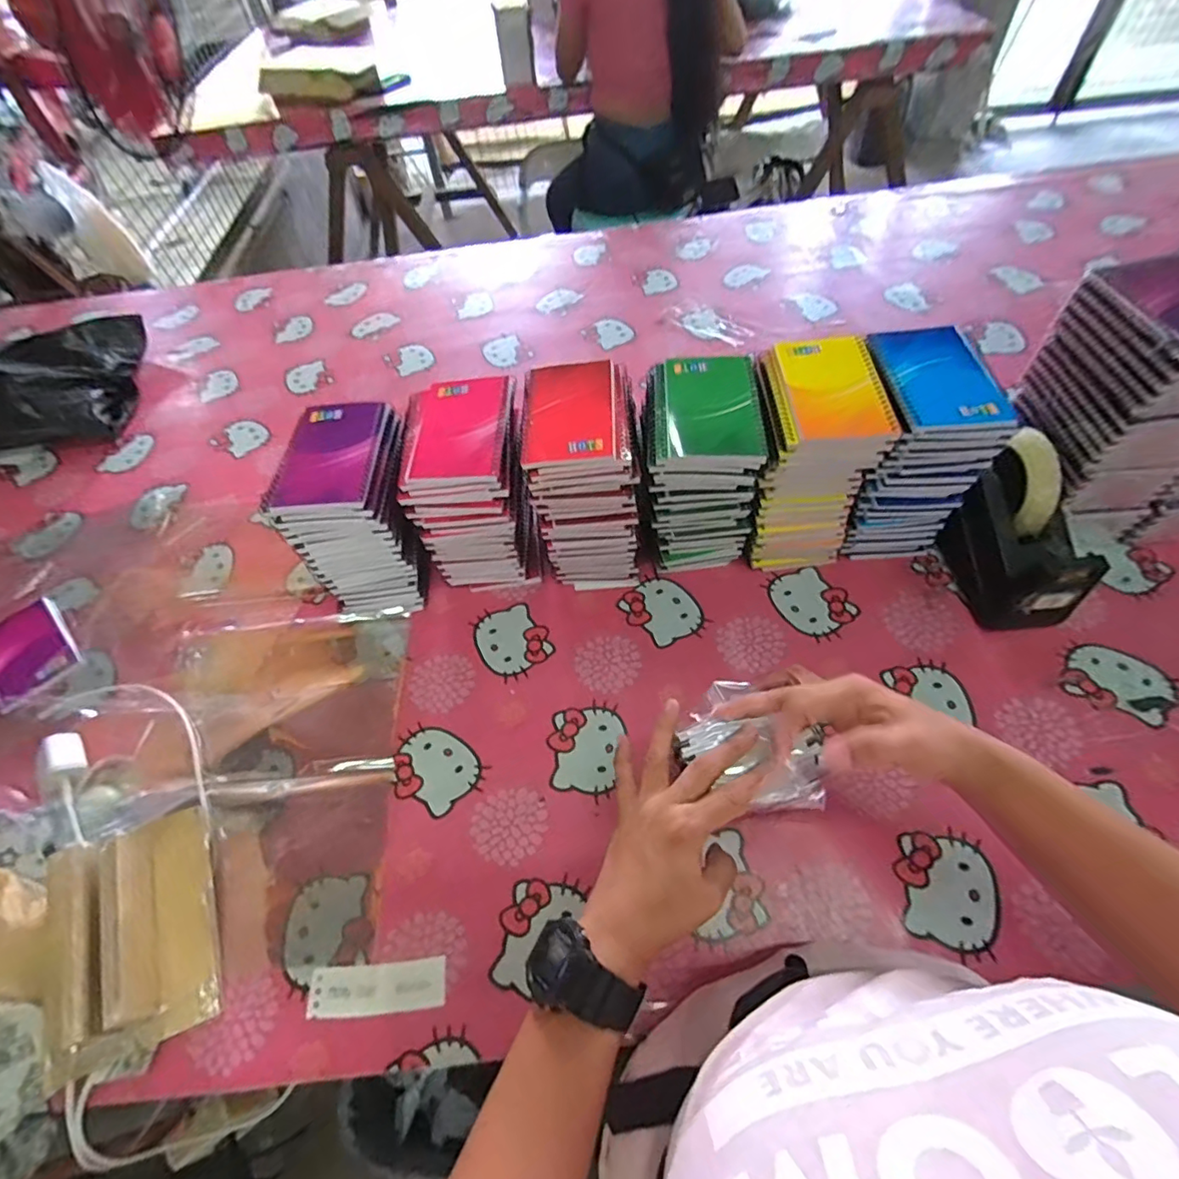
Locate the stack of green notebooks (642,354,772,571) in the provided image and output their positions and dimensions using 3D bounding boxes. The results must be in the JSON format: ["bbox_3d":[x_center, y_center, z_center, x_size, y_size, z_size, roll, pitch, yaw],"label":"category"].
[{"bbox_3d":[0.113,-0.117,0.557,0.105,0.184,0.123,2,57,6],"label":"stack of green notebooks"}]

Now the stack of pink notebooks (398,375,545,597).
[{"bbox_3d":[-0.115,-0.100,0.571,0.103,0.182,0.134,-3,57,2],"label":"stack of pink notebooks"}]

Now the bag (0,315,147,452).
[{"bbox_3d":[-0.886,-0.315,0.833,0.343,0.085,0.247,-8,57,-1],"label":"bag"}]

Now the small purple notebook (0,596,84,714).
[{"bbox_3d":[-0.641,0.070,0.615,0.138,0.008,0.091,37,67,24],"label":"small purple notebook"}]

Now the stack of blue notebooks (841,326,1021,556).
[{"bbox_3d":[0.311,-0.137,0.549,0.096,0.186,0.129,0,57,5],"label":"stack of blue notebooks"}]

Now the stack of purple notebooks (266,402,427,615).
[{"bbox_3d":[-0.228,-0.076,0.566,0.099,0.183,0.130,-6,57,1],"label":"stack of purple notebooks"}]

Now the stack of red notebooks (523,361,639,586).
[{"bbox_3d":[-0.003,-0.110,0.566,0.100,0.183,0.141,-4,57,2],"label":"stack of red notebooks"}]

